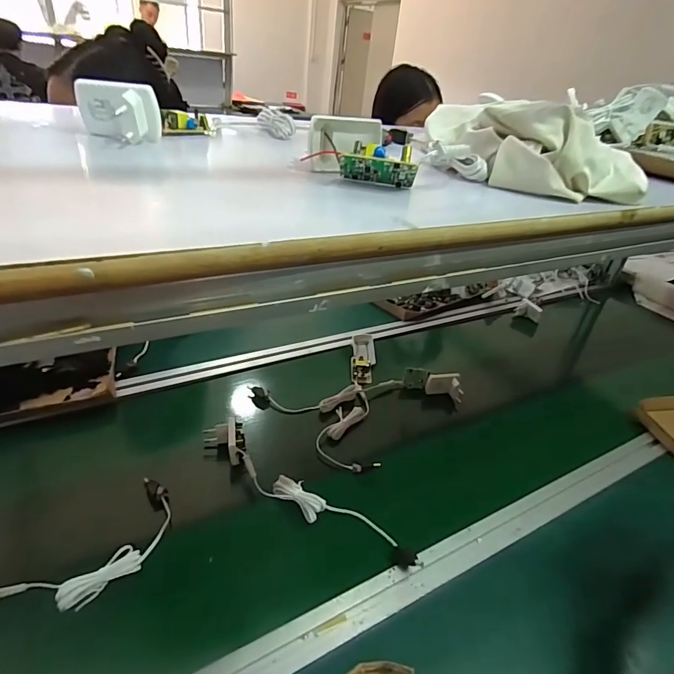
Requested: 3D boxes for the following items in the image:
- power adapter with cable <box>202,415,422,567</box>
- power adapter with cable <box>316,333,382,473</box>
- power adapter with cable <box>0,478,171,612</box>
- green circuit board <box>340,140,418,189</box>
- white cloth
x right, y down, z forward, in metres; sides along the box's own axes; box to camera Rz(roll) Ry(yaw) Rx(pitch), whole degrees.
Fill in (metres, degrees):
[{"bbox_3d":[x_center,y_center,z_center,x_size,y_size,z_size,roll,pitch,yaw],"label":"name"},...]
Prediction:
[{"bbox_3d":[-0.044,0.192,0.535,0.316,0.036,0.051,24,36,24],"label":"power adapter with cable"},{"bbox_3d":[0.022,0.092,0.700,0.087,0.048,0.289,7,32,-2],"label":"power adapter with cable"},{"bbox_3d":[-0.290,0.223,0.441,0.224,0.040,0.115,-10,36,-26],"label":"power adapter with cable"},{"bbox_3d":[0.030,-0.123,0.307,0.053,0.012,0.038,10,-10,3],"label":"green circuit board"},{"bbox_3d":[0.173,-0.162,0.363,0.102,0.059,0.150,-14,38,-30],"label":"white cloth"}]

